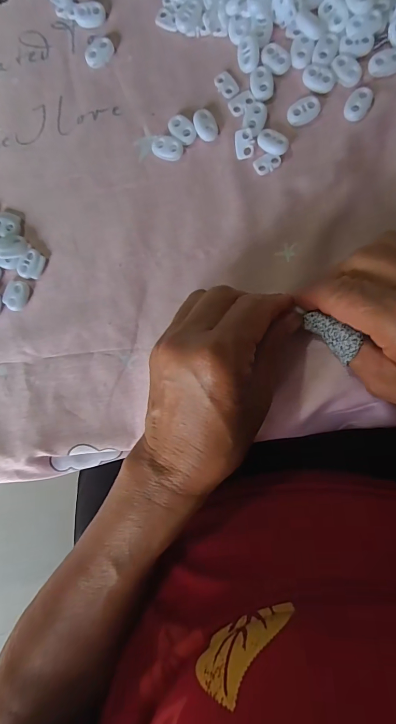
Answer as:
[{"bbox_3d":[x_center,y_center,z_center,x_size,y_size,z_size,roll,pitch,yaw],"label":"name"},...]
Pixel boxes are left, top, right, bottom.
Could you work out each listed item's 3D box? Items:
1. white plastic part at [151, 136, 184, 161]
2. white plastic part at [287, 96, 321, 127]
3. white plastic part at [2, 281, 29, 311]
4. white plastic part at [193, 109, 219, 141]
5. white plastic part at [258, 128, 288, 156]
[{"bbox_3d":[-0.022,-0.153,0.260,0.022,0.005,0.015,21,93,6],"label":"white plastic part"},{"bbox_3d":[0.072,-0.172,0.248,0.022,0.004,0.015,-17,88,7],"label":"white plastic part"},{"bbox_3d":[-0.136,-0.050,0.270,0.018,0.004,0.021,33,94,6],"label":"white plastic part"},{"bbox_3d":[0.006,-0.166,0.256,0.015,0.006,0.021,-18,88,7],"label":"white plastic part"},{"bbox_3d":[0.052,-0.152,0.250,0.021,0.005,0.015,36,94,6],"label":"white plastic part"}]

